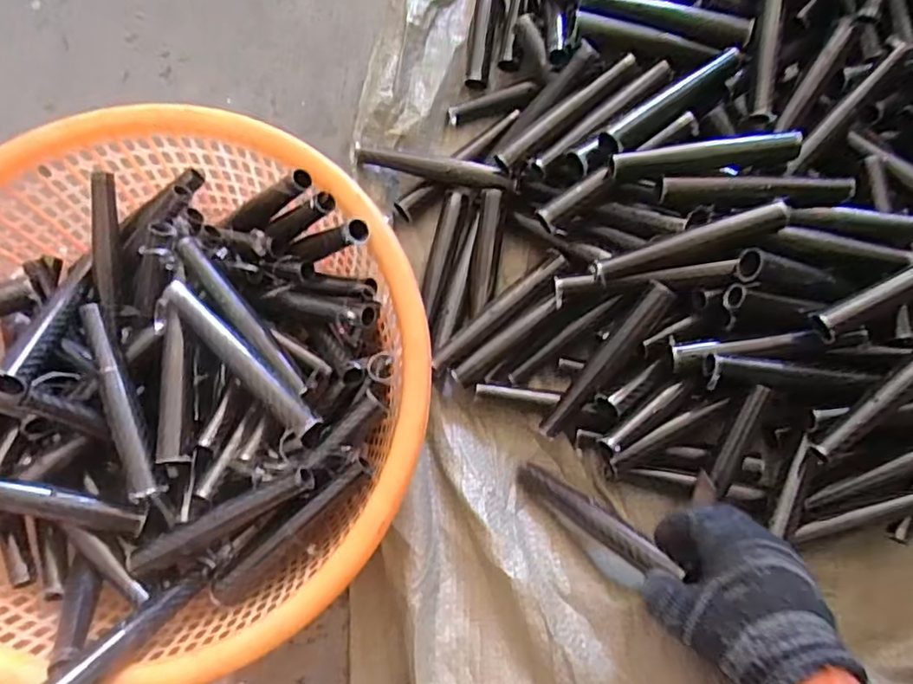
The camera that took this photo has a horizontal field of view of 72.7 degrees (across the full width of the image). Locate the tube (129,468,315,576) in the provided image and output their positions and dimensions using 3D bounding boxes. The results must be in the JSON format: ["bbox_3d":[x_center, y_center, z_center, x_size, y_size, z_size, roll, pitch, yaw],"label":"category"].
[{"bbox_3d":[-0.170,0.128,0.446,0.148,0.023,0.021,-29,79,10],"label":"tube"}]

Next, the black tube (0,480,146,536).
[{"bbox_3d":[-0.297,0.111,0.435,0.145,0.016,0.021,25,77,-30],"label":"black tube"}]

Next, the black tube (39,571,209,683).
[{"bbox_3d":[-0.219,0.194,0.392,0.023,0.145,0.017,36,115,8],"label":"black tube"}]

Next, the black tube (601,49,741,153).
[{"bbox_3d":[0.179,-0.199,0.508,0.146,0.021,0.023,-37,81,-7],"label":"black tube"}]

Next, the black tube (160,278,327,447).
[{"bbox_3d":[-0.157,0.016,0.453,0.151,0.021,0.024,44,82,8],"label":"black tube"}]

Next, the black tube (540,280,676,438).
[{"bbox_3d":[0.120,0.016,0.499,0.023,0.019,0.147,38,102,8],"label":"black tube"}]

